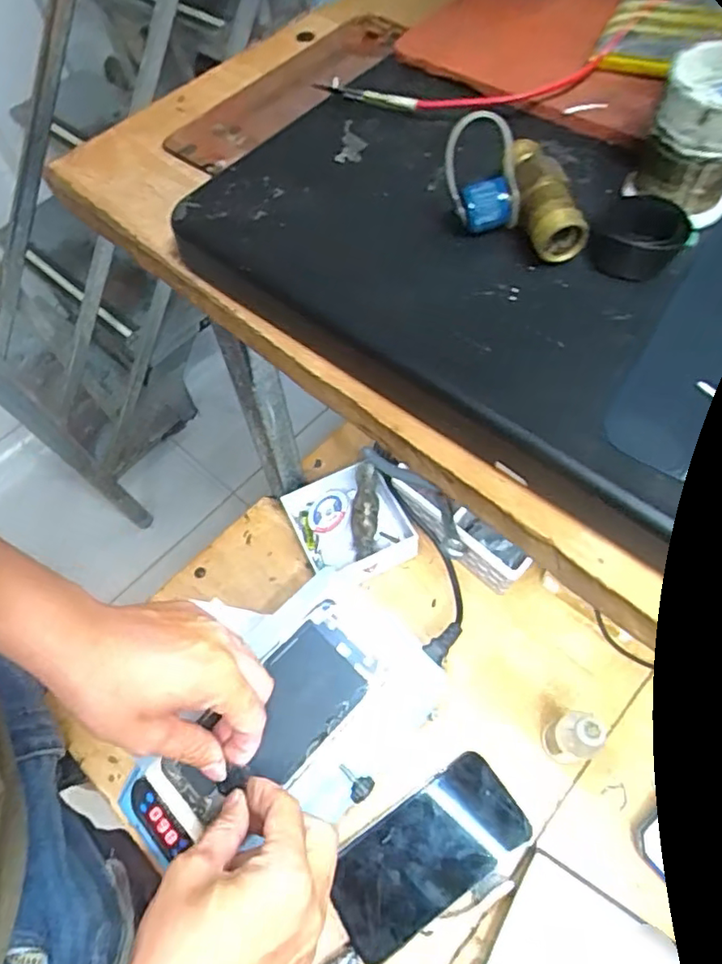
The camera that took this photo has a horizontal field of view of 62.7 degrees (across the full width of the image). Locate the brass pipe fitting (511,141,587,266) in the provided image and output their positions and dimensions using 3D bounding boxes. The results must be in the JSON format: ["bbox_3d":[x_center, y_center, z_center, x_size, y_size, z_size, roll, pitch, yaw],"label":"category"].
[{"bbox_3d":[0.059,-0.094,0.193,0.015,0.016,0.043,-15,76,-5],"label":"brass pipe fitting"}]

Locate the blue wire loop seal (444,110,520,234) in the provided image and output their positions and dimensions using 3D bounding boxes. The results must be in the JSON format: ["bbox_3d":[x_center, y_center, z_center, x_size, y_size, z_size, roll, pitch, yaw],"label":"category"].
[{"bbox_3d":[0.040,-0.103,0.197,0.024,0.031,0.021,-1,61,2],"label":"blue wire loop seal"}]

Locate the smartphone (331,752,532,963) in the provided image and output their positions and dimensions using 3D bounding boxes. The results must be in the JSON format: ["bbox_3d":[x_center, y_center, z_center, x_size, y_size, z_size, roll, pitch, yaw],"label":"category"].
[{"bbox_3d":[0.052,0.289,0.464,0.155,0.007,0.075,-31,59,-13],"label":"smartphone"}]

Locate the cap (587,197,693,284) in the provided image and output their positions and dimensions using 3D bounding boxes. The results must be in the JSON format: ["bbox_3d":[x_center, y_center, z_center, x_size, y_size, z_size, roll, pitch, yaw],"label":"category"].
[{"bbox_3d":[0.089,-0.078,0.190,0.026,0.013,0.026,-1,61,2],"label":"cap"}]

